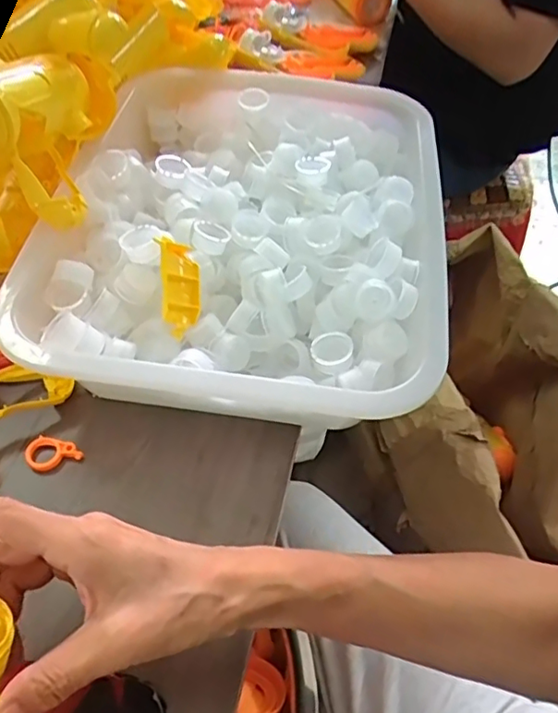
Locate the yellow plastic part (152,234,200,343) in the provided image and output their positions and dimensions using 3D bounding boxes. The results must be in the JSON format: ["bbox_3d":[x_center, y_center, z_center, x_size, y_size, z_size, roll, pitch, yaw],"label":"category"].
[{"bbox_3d":[-0.073,-0.050,0.428,0.032,0.012,0.071,0,83,-39],"label":"yellow plastic part"}]

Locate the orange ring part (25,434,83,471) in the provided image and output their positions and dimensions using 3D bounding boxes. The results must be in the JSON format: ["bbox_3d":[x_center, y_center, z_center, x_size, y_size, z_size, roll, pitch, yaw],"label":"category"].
[{"bbox_3d":[-0.161,0.070,0.412,0.038,0.006,0.025,16,53,9],"label":"orange ring part"}]

